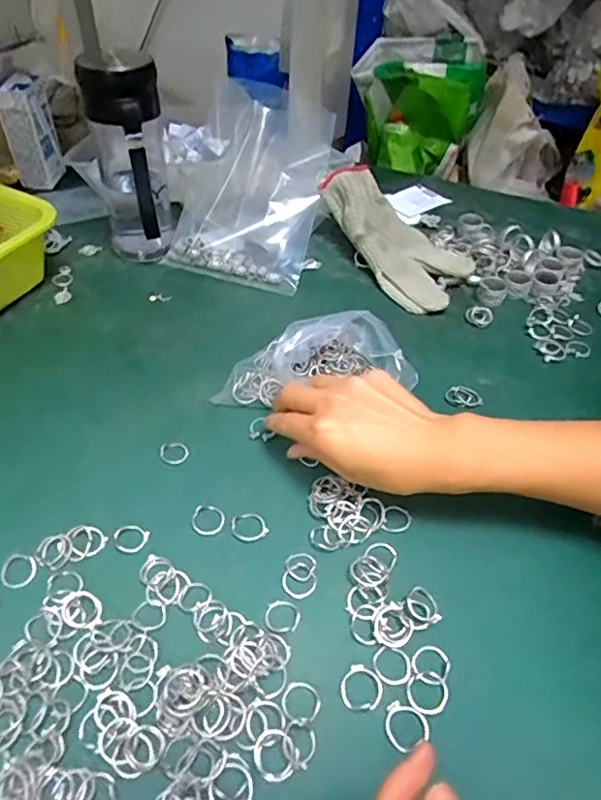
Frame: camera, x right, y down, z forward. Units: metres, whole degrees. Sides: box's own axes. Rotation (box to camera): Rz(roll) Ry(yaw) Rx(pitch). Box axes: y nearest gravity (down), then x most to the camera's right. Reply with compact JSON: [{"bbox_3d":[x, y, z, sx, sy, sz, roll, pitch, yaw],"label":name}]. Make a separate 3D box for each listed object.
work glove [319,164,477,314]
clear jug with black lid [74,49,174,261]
[{"bbox_3d":[0.102,-0.169,0.591,0.091,0.042,0.191,-24,68,-23],"label":"work glove"},{"bbox_3d":[-0.159,-0.220,0.538,0.065,0.186,0.076,-10,48,-11],"label":"clear jug with black lid"}]

